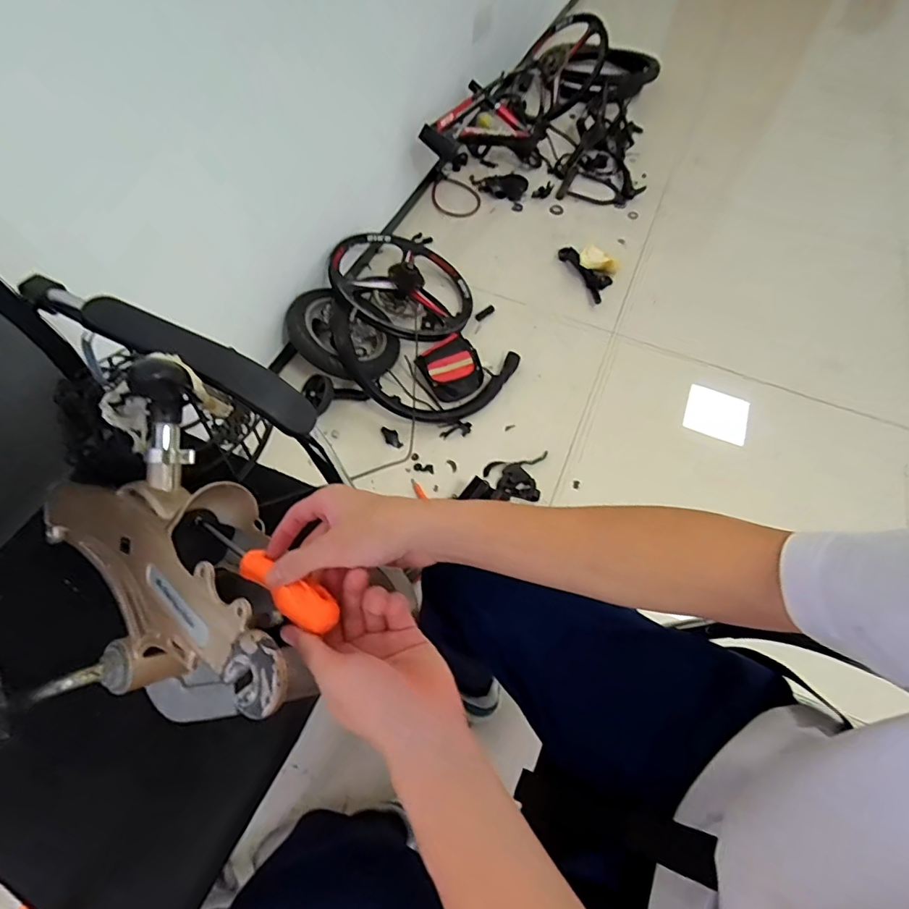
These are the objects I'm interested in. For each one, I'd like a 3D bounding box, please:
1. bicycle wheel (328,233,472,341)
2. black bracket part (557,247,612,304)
[{"bbox_3d":[-0.145,-0.486,1.426,0.424,0.119,0.415,11,56,-17],"label":"bicycle wheel"},{"bbox_3d":[0.418,-0.590,1.588,0.095,0.037,0.233,-37,80,-22],"label":"black bracket part"}]

